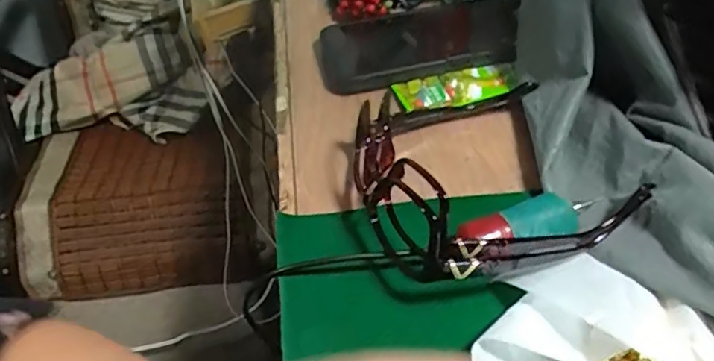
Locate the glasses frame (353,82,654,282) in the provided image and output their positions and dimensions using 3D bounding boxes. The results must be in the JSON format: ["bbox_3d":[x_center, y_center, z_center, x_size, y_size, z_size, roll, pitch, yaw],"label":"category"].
[{"bbox_3d":[0.078,-0.009,0.380,0.158,0.062,0.163,-17,52,-11],"label":"glasses frame"}]

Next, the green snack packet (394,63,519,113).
[{"bbox_3d":[0.081,-0.075,0.461,0.102,0.009,0.037,-18,52,-12],"label":"green snack packet"}]

